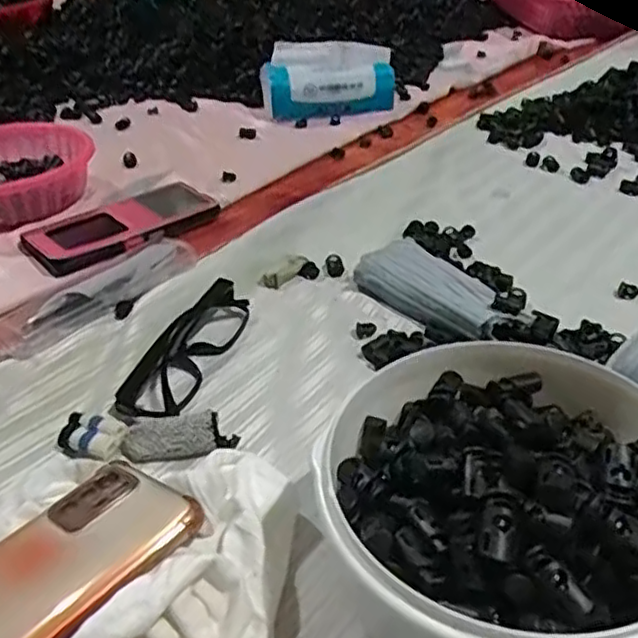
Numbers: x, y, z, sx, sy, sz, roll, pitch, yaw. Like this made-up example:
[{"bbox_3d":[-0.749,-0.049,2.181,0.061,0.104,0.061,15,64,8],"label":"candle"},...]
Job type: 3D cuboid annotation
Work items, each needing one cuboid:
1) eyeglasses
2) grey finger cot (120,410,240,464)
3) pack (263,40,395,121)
[{"bbox_3d":[-0.085,0.018,0.459,0.031,0.022,0.132,9,38,17],"label":"eyeglasses"},{"bbox_3d":[-0.081,0.068,0.397,0.063,0.021,0.024,-4,36,-1],"label":"grey finger cot"},{"bbox_3d":[0.013,-0.299,0.854,0.154,0.087,0.043,-6,36,-3],"label":"pack"}]

